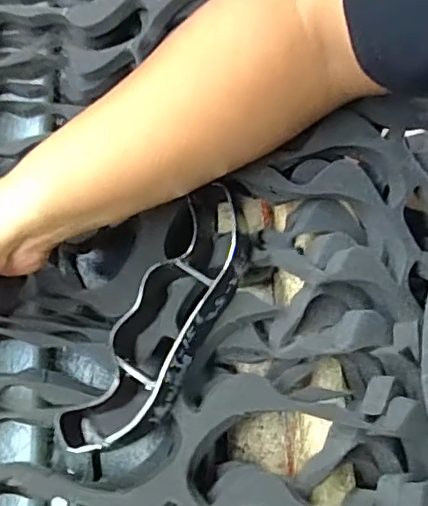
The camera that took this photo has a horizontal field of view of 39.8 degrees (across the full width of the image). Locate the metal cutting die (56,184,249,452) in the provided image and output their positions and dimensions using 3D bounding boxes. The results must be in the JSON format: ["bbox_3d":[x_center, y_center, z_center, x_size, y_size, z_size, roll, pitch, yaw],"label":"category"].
[{"bbox_3d":[-0.031,0.046,0.407,0.059,0.053,0.200,28,77,10],"label":"metal cutting die"}]

